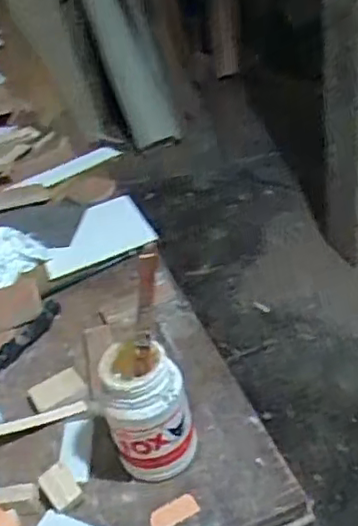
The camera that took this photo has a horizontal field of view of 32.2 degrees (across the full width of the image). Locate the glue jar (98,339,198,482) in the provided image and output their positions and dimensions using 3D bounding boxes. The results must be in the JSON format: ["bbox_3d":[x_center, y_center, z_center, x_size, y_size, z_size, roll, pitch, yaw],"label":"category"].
[{"bbox_3d":[-0.026,0.142,0.593,0.077,0.134,0.062,-13,37,-3],"label":"glue jar"}]

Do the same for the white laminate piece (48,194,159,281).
[{"bbox_3d":[-0.129,-0.044,0.956,0.164,0.015,0.137,-19,38,-11],"label":"white laminate piece"}]

